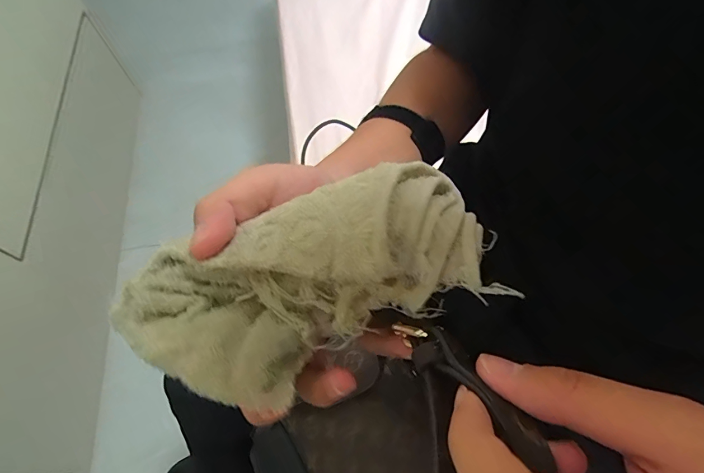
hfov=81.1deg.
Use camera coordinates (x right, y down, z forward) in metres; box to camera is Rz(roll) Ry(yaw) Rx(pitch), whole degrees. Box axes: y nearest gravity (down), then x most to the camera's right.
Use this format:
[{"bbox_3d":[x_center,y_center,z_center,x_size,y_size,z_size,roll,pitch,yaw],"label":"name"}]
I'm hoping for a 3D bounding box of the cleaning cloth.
[{"bbox_3d":[-0.019,0.021,0.185,0.163,0.052,0.075,-21,64,-1],"label":"cleaning cloth"}]

